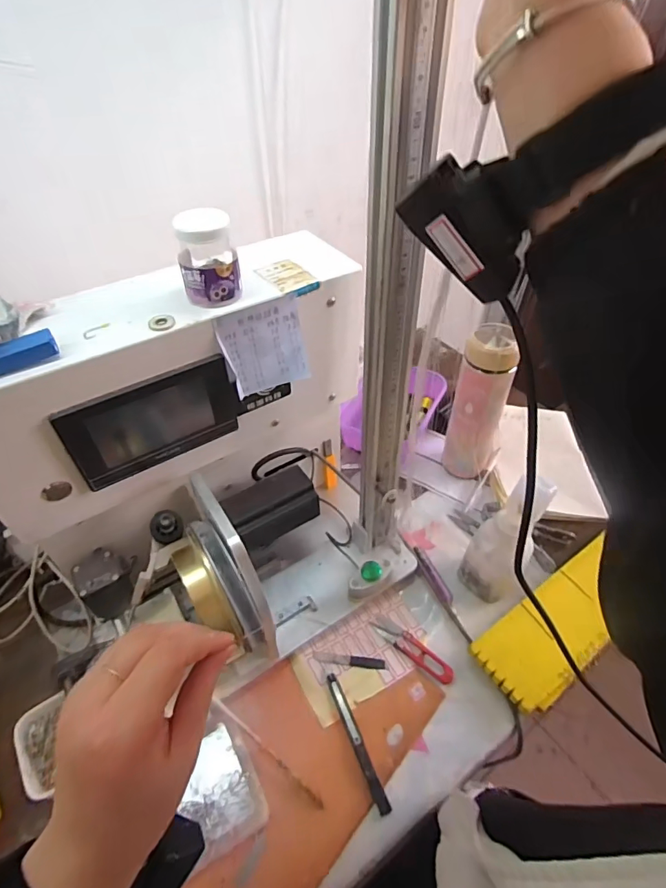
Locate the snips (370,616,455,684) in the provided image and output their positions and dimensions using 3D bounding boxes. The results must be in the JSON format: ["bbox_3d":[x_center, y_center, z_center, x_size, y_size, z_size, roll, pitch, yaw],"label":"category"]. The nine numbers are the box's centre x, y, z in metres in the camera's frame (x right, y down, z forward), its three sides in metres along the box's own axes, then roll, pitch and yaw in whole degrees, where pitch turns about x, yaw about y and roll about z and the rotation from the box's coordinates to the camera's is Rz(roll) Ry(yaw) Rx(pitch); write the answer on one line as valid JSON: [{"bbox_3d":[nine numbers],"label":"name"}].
[{"bbox_3d":[0.087,0.226,0.527,0.100,0.004,0.024,35,56,30],"label":"snips"}]

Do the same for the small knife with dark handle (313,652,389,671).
[{"bbox_3d":[0.020,0.236,0.518,0.079,0.005,0.012,3,46,4],"label":"small knife with dark handle"}]

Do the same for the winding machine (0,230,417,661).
[{"bbox_3d":[-0.089,0.054,0.463,0.340,0.339,0.216,-33,54,-27],"label":"winding machine"}]

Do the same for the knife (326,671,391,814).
[{"bbox_3d":[0.022,0.286,0.464,0.012,0.004,0.127,-18,48,-16],"label":"knife"}]

